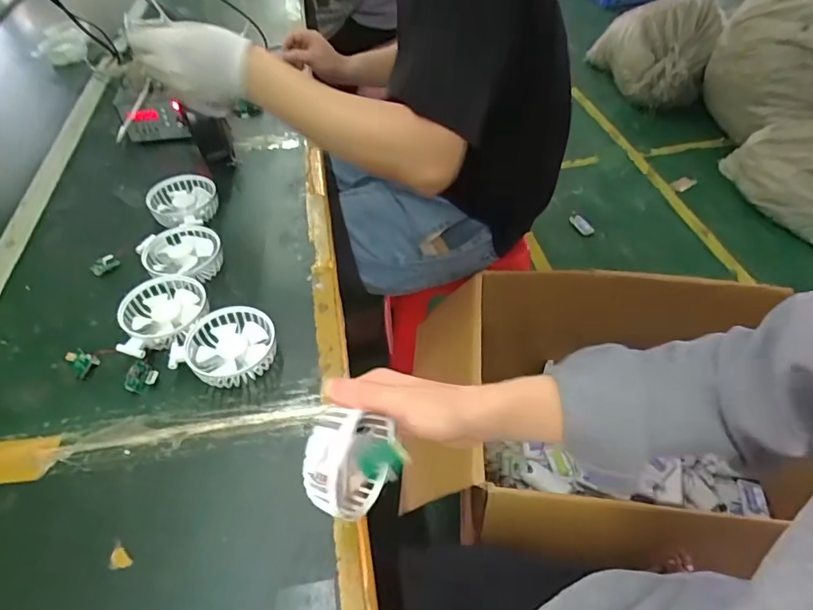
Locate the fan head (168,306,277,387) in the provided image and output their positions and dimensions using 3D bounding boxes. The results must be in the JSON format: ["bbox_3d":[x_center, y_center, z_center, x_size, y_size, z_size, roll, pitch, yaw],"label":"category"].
[{"bbox_3d":[-0.186,0.046,0.515,0.086,0.032,0.093,0,48,0],"label":"fan head"}]

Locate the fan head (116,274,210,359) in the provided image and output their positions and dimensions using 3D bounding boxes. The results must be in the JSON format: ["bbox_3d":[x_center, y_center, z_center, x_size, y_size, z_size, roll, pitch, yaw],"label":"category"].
[{"bbox_3d":[-0.262,0.015,0.535,0.087,0.031,0.098,-11,49,-10],"label":"fan head"}]

